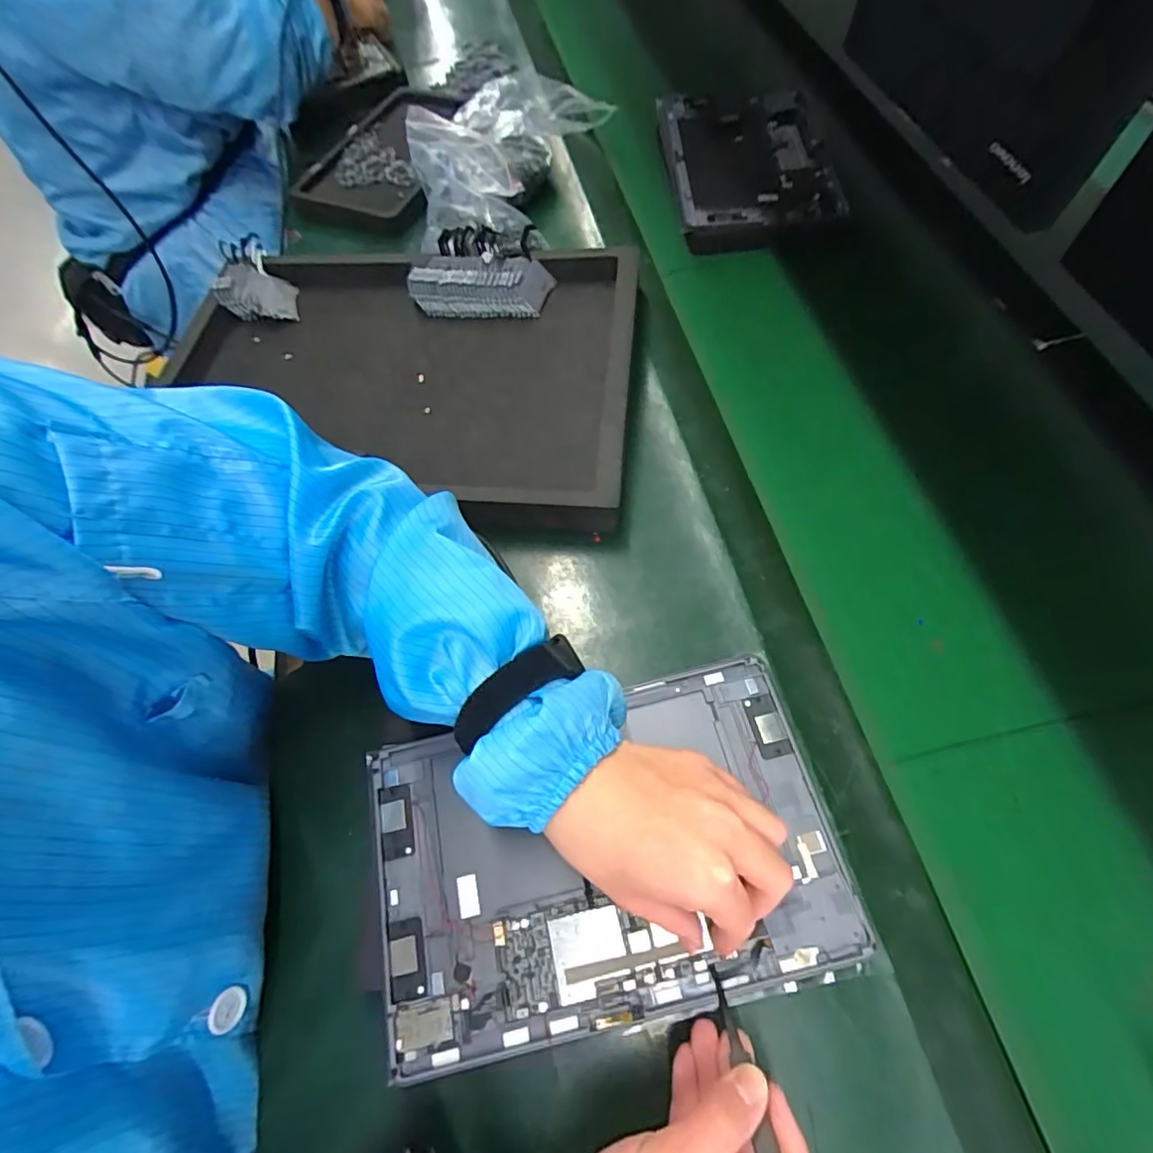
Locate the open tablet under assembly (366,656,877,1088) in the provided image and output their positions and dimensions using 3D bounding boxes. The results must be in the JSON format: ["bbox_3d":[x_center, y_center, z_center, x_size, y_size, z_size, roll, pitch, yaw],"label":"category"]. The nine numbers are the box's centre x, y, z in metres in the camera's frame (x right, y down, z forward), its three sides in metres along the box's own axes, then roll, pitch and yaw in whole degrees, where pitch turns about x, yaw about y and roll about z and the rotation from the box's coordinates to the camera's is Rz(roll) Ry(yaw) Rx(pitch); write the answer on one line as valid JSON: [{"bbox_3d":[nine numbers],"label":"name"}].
[{"bbox_3d":[0.013,0.156,0.325,0.255,0.017,0.168,-13,64,-3],"label":"open tablet under assembly"}]

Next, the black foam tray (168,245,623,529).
[{"bbox_3d":[-0.172,-0.181,0.510,0.431,0.039,0.291,2,64,5],"label":"black foam tray"}]

